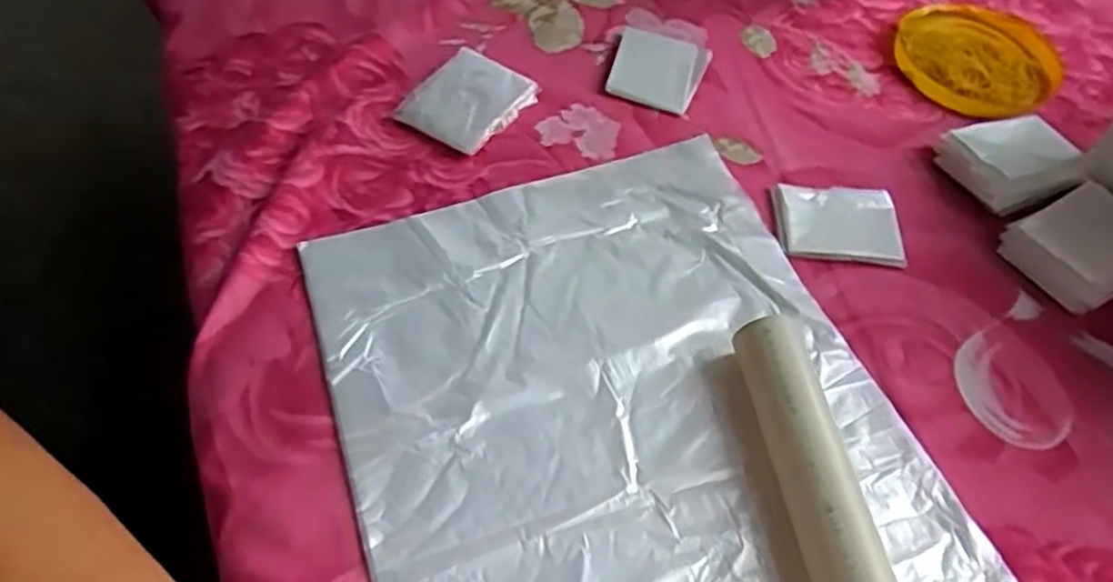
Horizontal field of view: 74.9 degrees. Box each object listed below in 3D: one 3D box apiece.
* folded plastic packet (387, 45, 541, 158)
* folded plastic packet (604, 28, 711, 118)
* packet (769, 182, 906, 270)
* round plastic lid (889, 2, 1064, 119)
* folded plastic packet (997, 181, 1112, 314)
[{"bbox_3d":[-0.069,-0.150,0.558,0.079,0.016,0.088,30,60,16],"label":"folded plastic packet"},{"bbox_3d":[0.085,-0.184,0.603,0.075,0.016,0.084,15,57,7],"label":"folded plastic packet"},{"bbox_3d":[0.200,-0.049,0.514,0.088,0.008,0.066,3,56,-1],"label":"packet"},{"bbox_3d":[0.359,-0.199,0.617,0.135,0.012,0.128,1,56,-2],"label":"round plastic lid"},{"bbox_3d":[0.364,-0.031,0.500,0.091,0.033,0.073,-23,60,-17],"label":"folded plastic packet"}]

